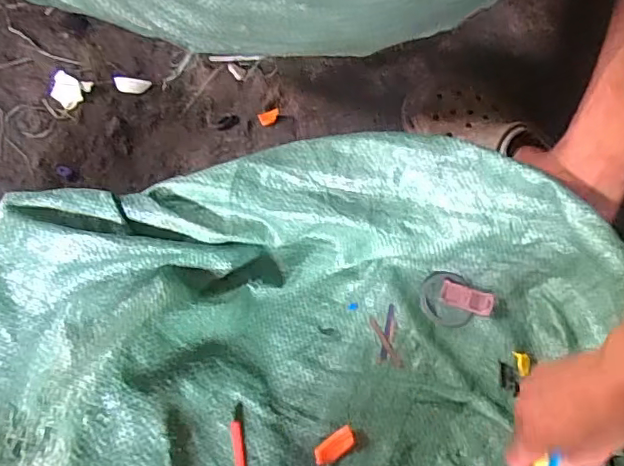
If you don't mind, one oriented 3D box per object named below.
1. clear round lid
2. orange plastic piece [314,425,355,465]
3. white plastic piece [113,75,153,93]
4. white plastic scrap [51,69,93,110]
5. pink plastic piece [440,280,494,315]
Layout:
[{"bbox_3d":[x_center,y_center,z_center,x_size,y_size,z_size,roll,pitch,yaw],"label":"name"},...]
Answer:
[{"bbox_3d":[0.142,0.071,0.595,0.050,0.007,0.058,-2,70,-2],"label":"clear round lid"},{"bbox_3d":[0.022,0.207,0.542,0.044,0.009,0.022,-31,73,-11],"label":"orange plastic piece"},{"bbox_3d":[-0.226,-0.186,0.701,0.046,0.006,0.020,5,101,0],"label":"white plastic piece"},{"bbox_3d":[-0.306,-0.181,0.700,0.048,0.011,0.042,26,72,8],"label":"white plastic scrap"},{"bbox_3d":[0.165,0.068,0.592,0.053,0.006,0.024,17,71,5],"label":"pink plastic piece"}]

